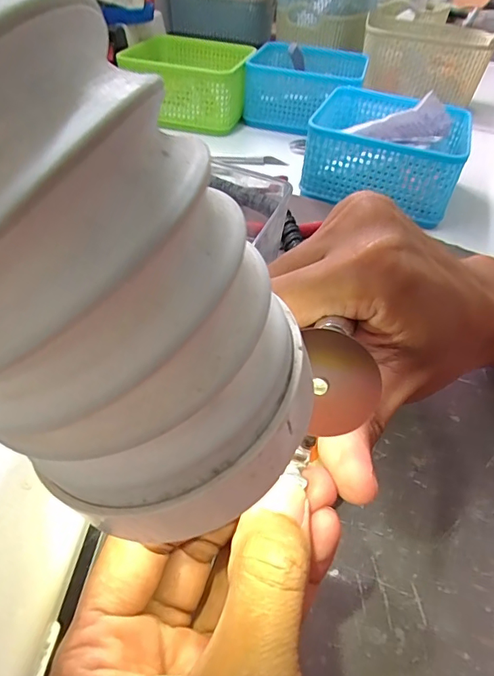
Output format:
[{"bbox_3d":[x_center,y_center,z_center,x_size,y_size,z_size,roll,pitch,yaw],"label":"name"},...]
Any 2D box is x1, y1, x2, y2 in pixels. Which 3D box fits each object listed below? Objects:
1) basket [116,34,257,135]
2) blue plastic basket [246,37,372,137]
[{"bbox_3d":[-0.061,-0.295,0.534,0.126,0.063,0.134,11,44,5],"label":"basket"},{"bbox_3d":[0.066,-0.296,0.547,0.130,0.060,0.128,12,44,6],"label":"blue plastic basket"}]

